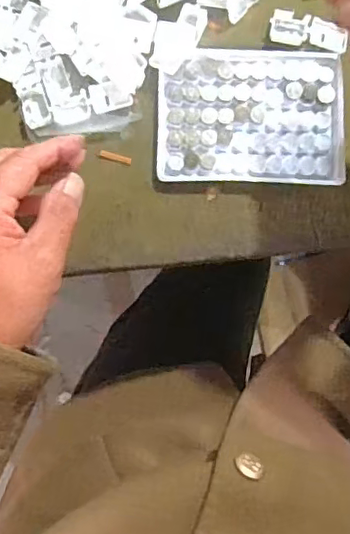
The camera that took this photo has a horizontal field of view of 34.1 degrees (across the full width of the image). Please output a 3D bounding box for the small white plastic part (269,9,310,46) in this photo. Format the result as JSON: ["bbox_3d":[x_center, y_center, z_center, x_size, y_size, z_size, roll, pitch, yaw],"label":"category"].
[{"bbox_3d":[0.081,-0.170,0.405,0.026,0.008,0.021,10,87,-1],"label":"small white plastic part"}]

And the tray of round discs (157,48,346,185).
[{"bbox_3d":[0.053,-0.106,0.397,0.127,0.009,0.093,2,87,-2],"label":"tray of round discs"}]

